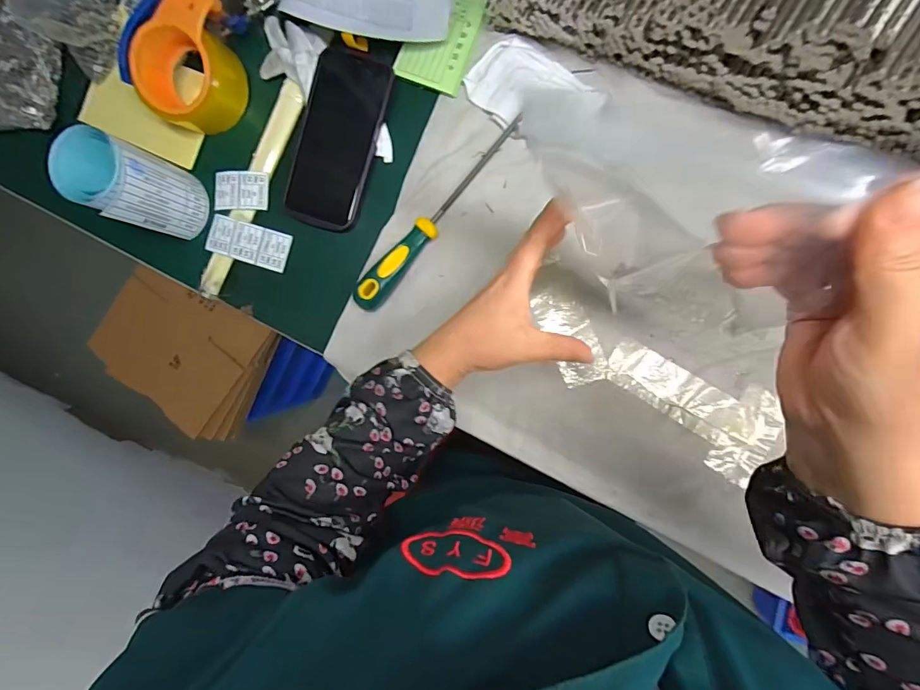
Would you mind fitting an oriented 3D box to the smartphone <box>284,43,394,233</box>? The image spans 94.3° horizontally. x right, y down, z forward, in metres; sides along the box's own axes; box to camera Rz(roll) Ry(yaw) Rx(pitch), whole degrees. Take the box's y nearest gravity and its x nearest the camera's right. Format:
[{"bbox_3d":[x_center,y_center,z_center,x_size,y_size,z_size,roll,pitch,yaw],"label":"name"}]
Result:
[{"bbox_3d":[-0.126,-0.207,0.434,0.080,0.018,0.170,18,91,8],"label":"smartphone"}]

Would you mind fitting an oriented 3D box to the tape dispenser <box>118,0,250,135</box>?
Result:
[{"bbox_3d":[-0.274,-0.293,0.428,0.093,0.079,0.134,10,92,6],"label":"tape dispenser"}]

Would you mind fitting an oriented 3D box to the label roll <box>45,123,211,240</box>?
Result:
[{"bbox_3d":[-0.319,-0.155,0.420,0.081,0.099,0.070,26,94,5],"label":"label roll"}]

